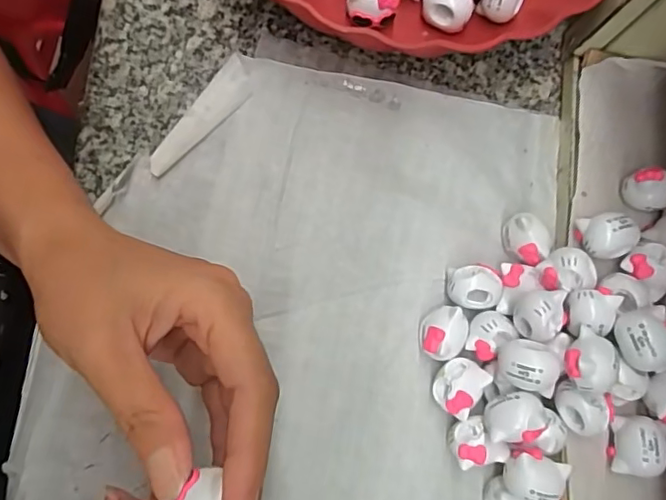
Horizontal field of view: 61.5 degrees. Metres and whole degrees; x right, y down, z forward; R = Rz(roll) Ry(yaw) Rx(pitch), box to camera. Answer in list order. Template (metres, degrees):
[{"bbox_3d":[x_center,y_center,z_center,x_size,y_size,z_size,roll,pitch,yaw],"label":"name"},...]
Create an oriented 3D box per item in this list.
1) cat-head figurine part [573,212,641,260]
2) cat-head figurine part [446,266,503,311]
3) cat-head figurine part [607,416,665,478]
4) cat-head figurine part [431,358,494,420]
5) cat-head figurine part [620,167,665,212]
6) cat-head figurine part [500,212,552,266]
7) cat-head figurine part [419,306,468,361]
[{"bbox_3d":[0.129,-0.007,0.261,0.026,0.015,0.020,-2,80,-6],"label":"cat-head figurine part"},{"bbox_3d":[0.067,0.018,0.267,0.025,0.017,0.020,11,79,-4],"label":"cat-head figurine part"},{"bbox_3d":[0.136,0.087,0.247,0.022,0.016,0.025,5,80,-5],"label":"cat-head figurine part"},{"bbox_3d":[0.057,0.063,0.258,0.020,0.017,0.025,31,78,0],"label":"cat-head figurine part"},{"bbox_3d":[0.154,-0.028,0.268,0.025,0.017,0.016,16,79,-3],"label":"cat-head figurine part"},{"bbox_3d":[0.093,-0.005,0.274,0.022,0.019,0.019,44,79,3],"label":"cat-head figurine part"},{"bbox_3d":[0.052,0.039,0.262,0.021,0.017,0.025,12,79,-4],"label":"cat-head figurine part"}]

